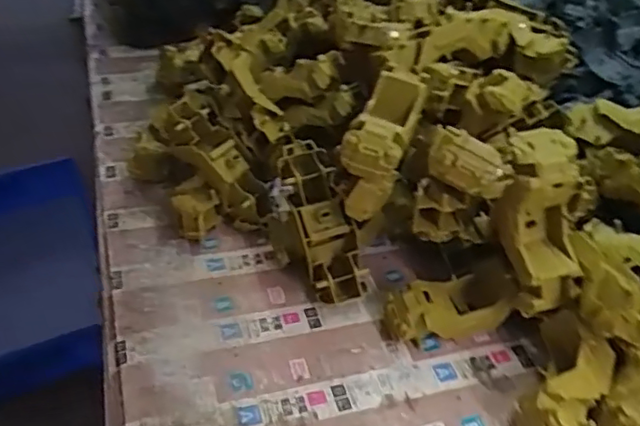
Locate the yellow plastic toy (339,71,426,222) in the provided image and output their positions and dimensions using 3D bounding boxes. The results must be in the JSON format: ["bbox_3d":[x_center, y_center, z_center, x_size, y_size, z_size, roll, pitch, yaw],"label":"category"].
[{"bbox_3d":[0.064,-0.082,0.614,0.061,0.078,0.165,12,55,8],"label":"yellow plastic toy"}]

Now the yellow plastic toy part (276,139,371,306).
[{"bbox_3d":[0.001,0.005,0.644,0.059,0.061,0.182,-11,71,-19],"label":"yellow plastic toy part"}]

